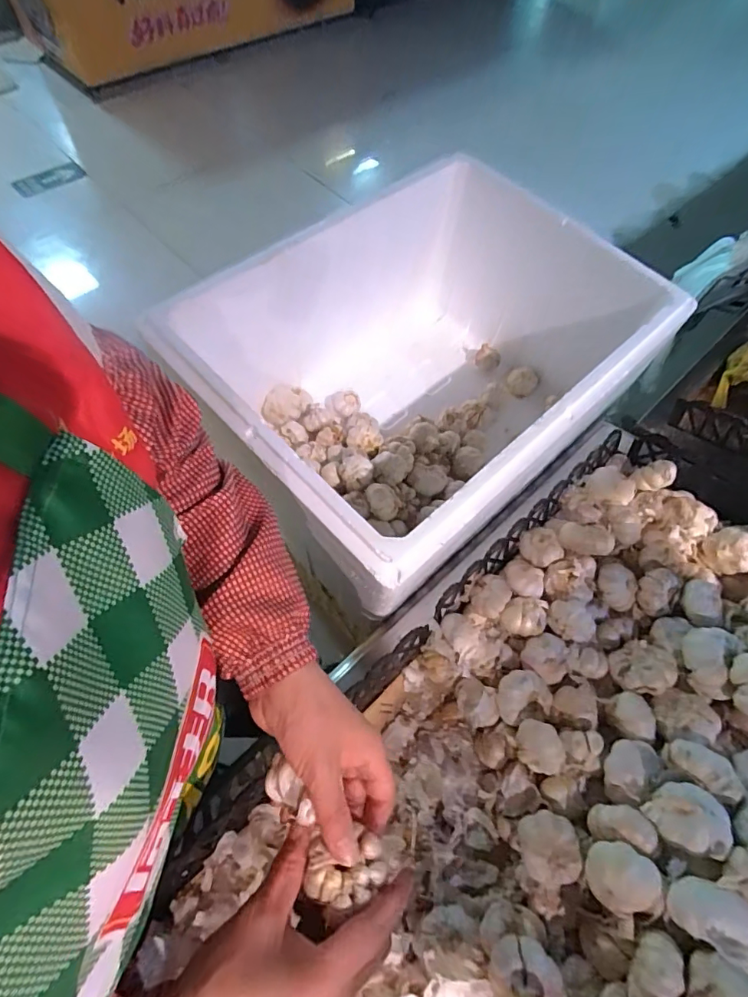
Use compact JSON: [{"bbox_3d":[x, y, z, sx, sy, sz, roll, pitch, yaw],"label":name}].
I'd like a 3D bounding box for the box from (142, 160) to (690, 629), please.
[{"bbox_3d":[0.061,-0.180,0.755,0.606,0.318,0.473,-40,70,-22],"label":"box"}]

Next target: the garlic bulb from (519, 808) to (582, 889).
[{"bbox_3d":[0.154,0.314,0.432,0.049,0.036,0.054,-15,63,-11],"label":"garlic bulb"}]

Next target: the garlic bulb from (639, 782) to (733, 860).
[{"bbox_3d":[0.265,0.272,0.412,0.059,0.045,0.050,9,61,2],"label":"garlic bulb"}]

